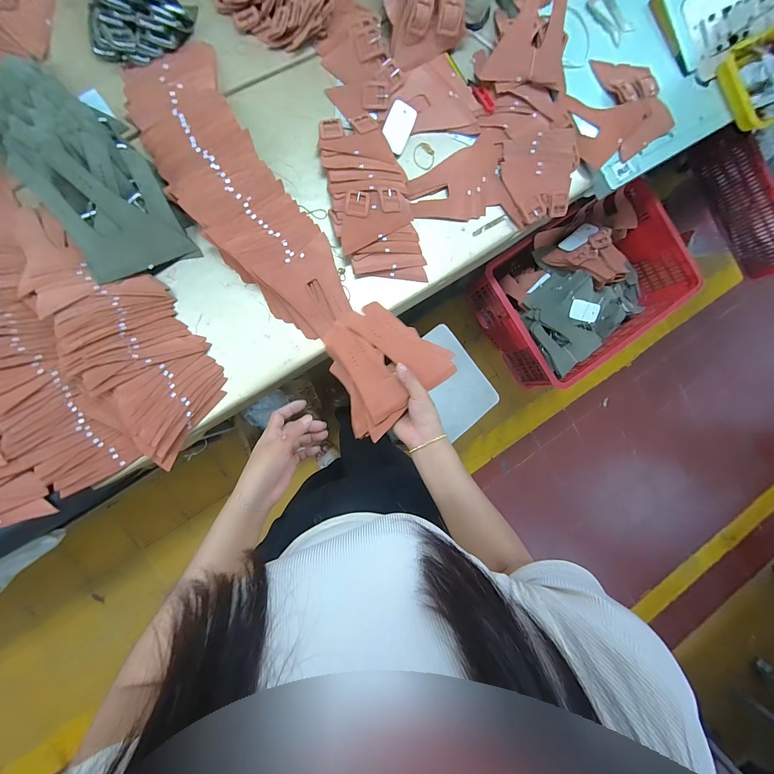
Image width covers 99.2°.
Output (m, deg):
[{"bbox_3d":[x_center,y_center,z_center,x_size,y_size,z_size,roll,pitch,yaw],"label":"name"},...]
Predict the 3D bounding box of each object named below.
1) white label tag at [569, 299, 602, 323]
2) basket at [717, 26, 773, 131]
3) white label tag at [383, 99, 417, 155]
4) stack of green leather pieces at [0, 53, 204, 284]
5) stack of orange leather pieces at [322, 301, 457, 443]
[{"bbox_3d":[0.568,-0.217,0.945,0.100,0.008,0.055,8,113,-13],"label":"white label tag"},{"bbox_3d":[0.896,-0.732,0.770,0.200,0.075,0.200,-27,93,-9],"label":"basket"},{"bbox_3d":[0.025,-0.546,0.692,0.056,0.004,0.096,21,93,-16],"label":"white label tag"},{"bbox_3d":[-0.509,-0.367,0.557,0.179,0.122,0.348,-36,94,-8],"label":"stack of green leather pieces"},{"bbox_3d":[-0.011,-0.039,0.498,0.180,0.039,0.171,-41,95,-8],"label":"stack of orange leather pieces"}]

